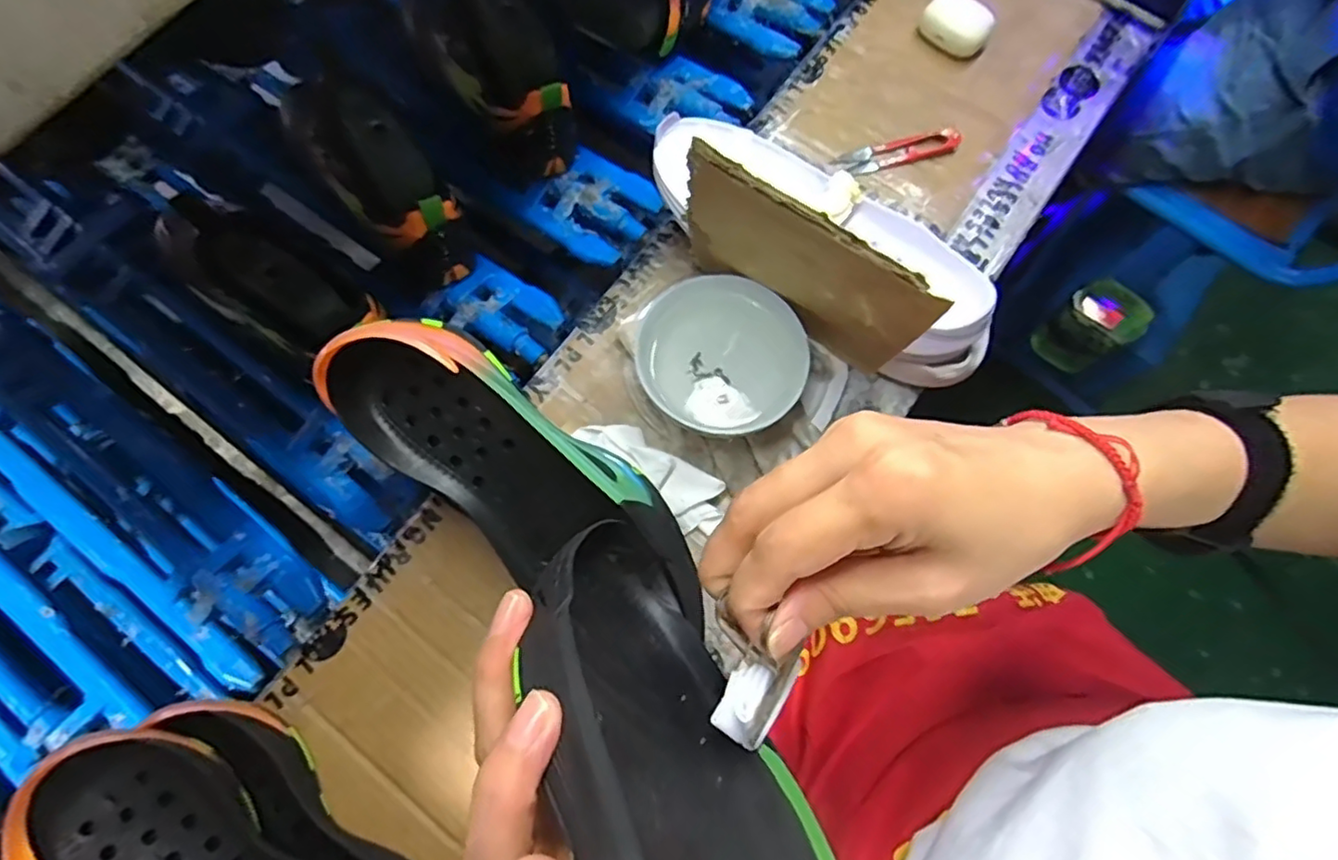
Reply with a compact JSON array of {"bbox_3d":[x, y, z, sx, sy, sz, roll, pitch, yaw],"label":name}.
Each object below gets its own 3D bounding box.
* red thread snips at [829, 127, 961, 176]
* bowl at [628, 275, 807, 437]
[{"bbox_3d":[0.187,-0.228,0.521,0.102,0.011,0.023,-13,76,-4],"label":"red thread snips"},{"bbox_3d":[0.034,-0.046,0.439,0.109,0.059,0.102,0,76,0],"label":"bowl"}]

